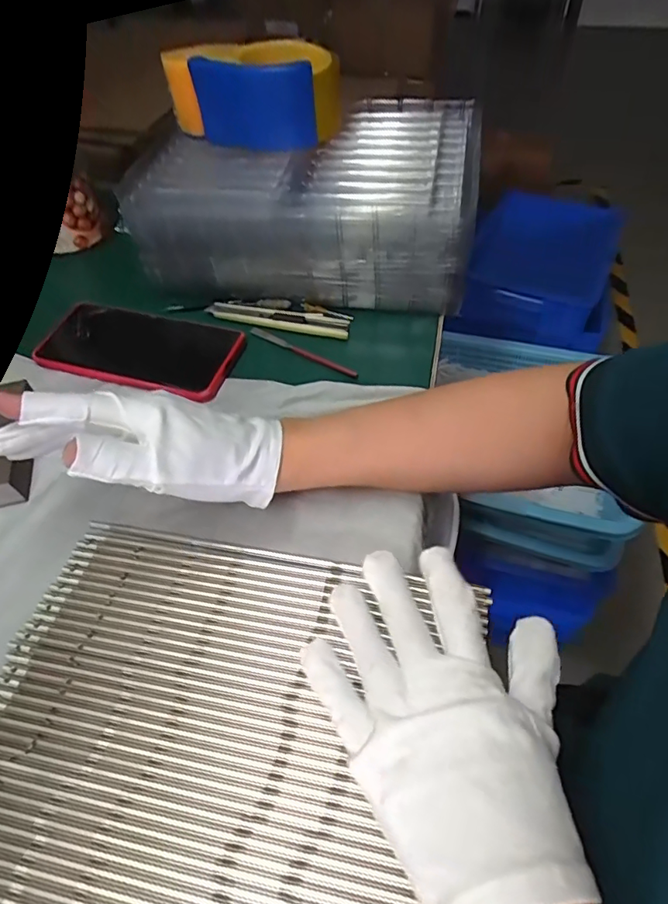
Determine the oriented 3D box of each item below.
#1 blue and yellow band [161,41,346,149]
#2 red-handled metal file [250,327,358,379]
[{"bbox_3d":[-0.068,-0.301,0.449,0.138,0.063,0.072,17,56,16],"label":"blue and yellow band"},{"bbox_3d":[-0.026,-0.084,0.447,0.108,0.007,0.008,27,59,22],"label":"red-handled metal file"}]

